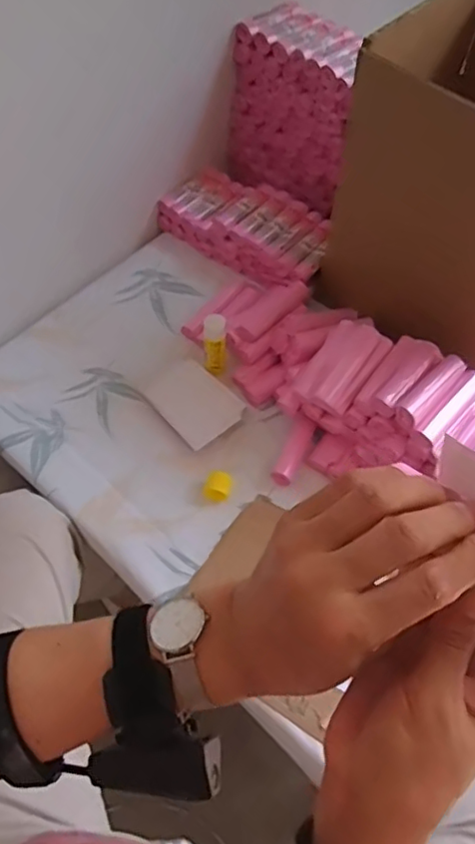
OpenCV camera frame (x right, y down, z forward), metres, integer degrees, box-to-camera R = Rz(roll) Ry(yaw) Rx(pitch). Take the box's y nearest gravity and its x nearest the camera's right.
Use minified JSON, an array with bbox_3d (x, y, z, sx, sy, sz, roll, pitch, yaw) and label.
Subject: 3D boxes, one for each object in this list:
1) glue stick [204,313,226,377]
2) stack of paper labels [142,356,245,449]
[{"bbox_3d":[-0.030,-0.102,0.811,0.028,0.089,0.031,-2,60,-2],"label":"glue stick"},{"bbox_3d":[-0.059,-0.028,0.815,0.093,0.008,0.127,-38,67,-20],"label":"stack of paper labels"}]

